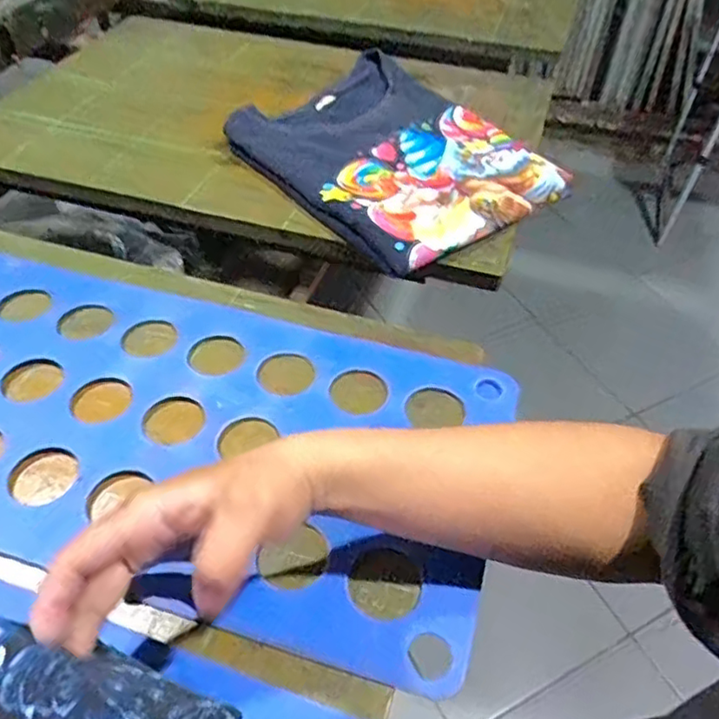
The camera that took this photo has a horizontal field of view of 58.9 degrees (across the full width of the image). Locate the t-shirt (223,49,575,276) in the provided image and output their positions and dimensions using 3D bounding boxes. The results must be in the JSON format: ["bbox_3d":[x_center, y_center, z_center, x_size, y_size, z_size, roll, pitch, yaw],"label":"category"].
[{"bbox_3d":[0.033,-0.203,0.630,0.228,0.035,0.282,-32,56,-27],"label":"t-shirt"}]

